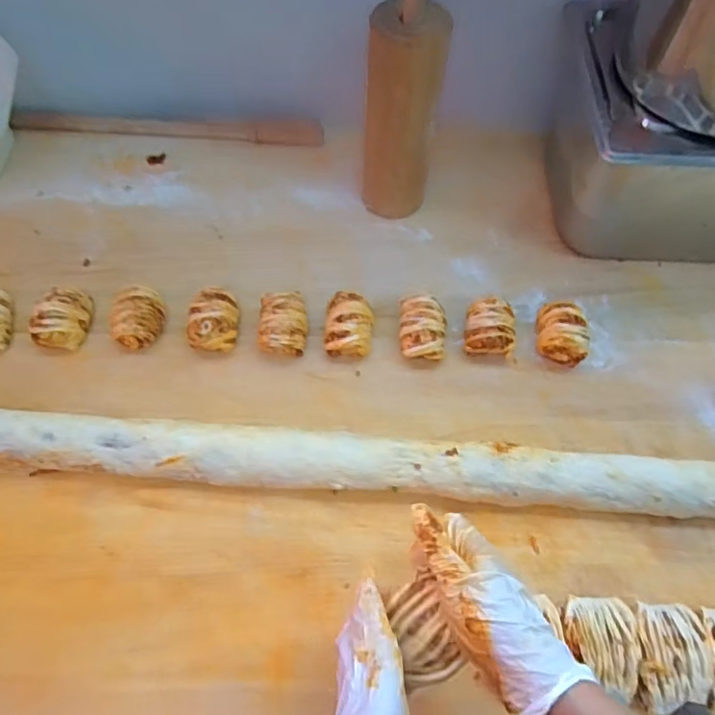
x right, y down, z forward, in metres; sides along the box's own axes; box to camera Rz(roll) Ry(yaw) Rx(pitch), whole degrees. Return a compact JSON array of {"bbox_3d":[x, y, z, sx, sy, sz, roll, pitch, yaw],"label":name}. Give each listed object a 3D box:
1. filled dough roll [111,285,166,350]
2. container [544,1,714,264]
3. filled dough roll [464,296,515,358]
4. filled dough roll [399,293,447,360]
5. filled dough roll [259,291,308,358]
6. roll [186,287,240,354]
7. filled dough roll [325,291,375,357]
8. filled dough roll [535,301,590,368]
[{"bbox_3d":[-0.247,-0.047,0.641,0.052,0.043,0.070,3,60,-1],"label":"filled dough roll"},{"bbox_3d":[0.400,-0.254,0.696,0.323,0.205,0.233,7,60,1],"label":"container"},{"bbox_3d":[0.153,-0.034,0.654,0.060,0.039,0.070,3,60,-1],"label":"filled dough roll"},{"bbox_3d":[0.075,-0.035,0.650,0.055,0.040,0.080,2,60,-2],"label":"filled dough roll"},{"bbox_3d":[-0.084,-0.040,0.647,0.052,0.045,0.069,-2,60,-4],"label":"filled dough roll"},{"bbox_3d":[-0.164,-0.044,0.646,0.054,0.040,0.075,3,60,-1],"label":"roll"},{"bbox_3d":[-0.009,-0.039,0.650,0.055,0.038,0.075,4,60,-1],"label":"filled dough roll"},{"bbox_3d":[0.235,-0.028,0.649,0.056,0.048,0.067,9,60,2],"label":"filled dough roll"}]

